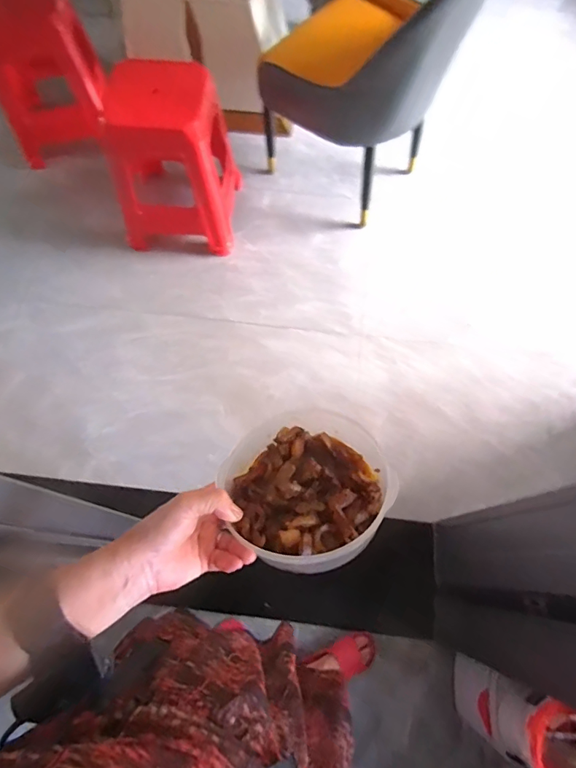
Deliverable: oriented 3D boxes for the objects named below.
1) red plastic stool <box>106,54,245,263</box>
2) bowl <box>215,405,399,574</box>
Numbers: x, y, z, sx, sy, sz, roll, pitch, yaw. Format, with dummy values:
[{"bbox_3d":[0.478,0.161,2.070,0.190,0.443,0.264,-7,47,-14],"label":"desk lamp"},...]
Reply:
[{"bbox_3d":[-0.380,-0.730,1.546,0.391,0.506,0.321,2,70,0],"label":"red plastic stool"},{"bbox_3d":[0.019,0.095,0.473,0.159,0.077,0.167,1,68,-3],"label":"bowl"}]

